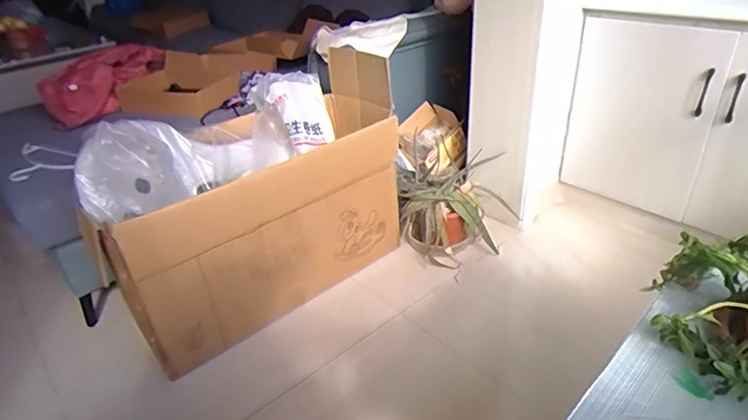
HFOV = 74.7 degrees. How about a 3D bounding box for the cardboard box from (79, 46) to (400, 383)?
[{"bbox_3d":[-0.298,-0.007,1.384,0.850,0.570,0.339,-27,38,-32],"label":"cardboard box"}]

